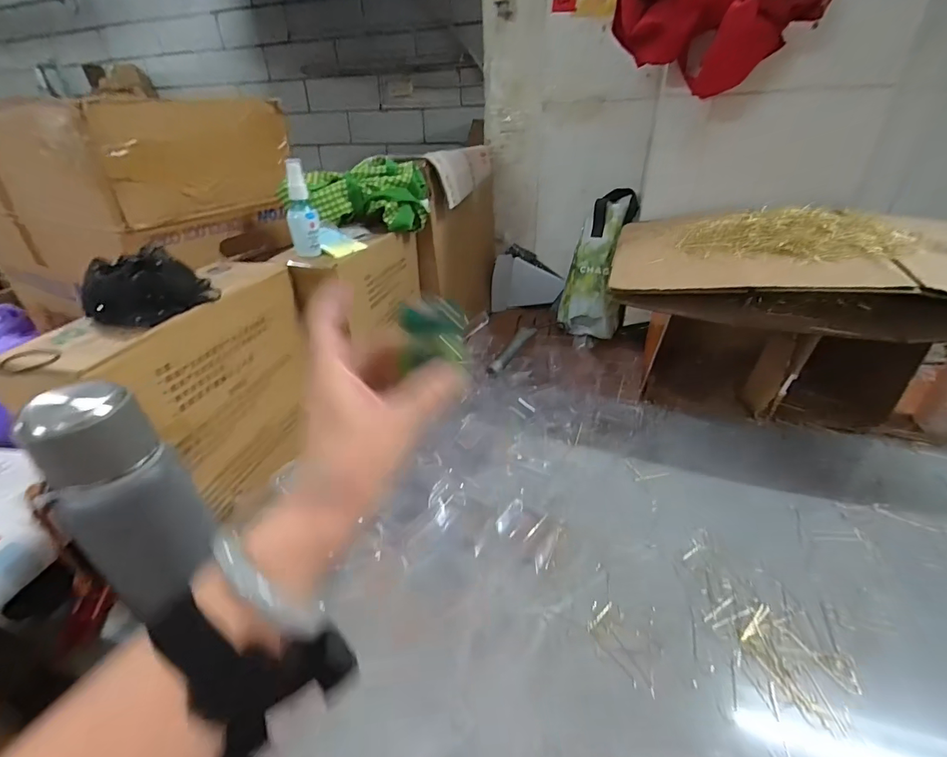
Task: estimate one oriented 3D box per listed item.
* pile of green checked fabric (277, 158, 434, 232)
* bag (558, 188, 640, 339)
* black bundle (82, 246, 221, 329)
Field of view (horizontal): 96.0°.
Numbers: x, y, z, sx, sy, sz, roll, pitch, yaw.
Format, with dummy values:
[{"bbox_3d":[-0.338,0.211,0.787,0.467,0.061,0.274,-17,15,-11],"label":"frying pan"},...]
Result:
[{"bbox_3d":[-0.182,-0.297,0.704,0.214,0.094,0.090,-8,32,-11],"label":"pile of green checked fabric"},{"bbox_3d":[0.282,-0.255,0.931,0.137,0.324,0.081,11,8,10],"label":"bag"},{"bbox_3d":[-0.327,-0.097,0.425,0.072,0.059,0.088,13,34,22],"label":"black bundle"}]

